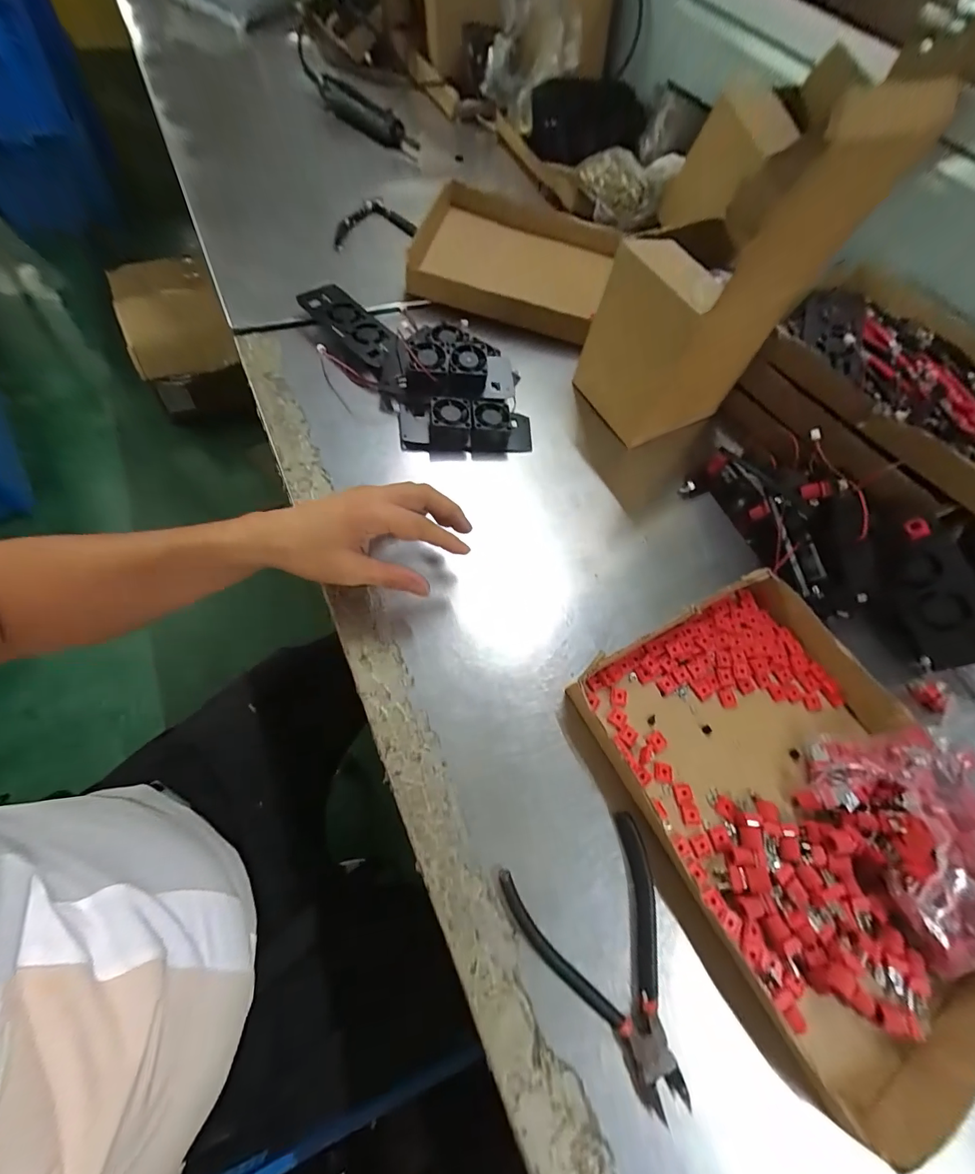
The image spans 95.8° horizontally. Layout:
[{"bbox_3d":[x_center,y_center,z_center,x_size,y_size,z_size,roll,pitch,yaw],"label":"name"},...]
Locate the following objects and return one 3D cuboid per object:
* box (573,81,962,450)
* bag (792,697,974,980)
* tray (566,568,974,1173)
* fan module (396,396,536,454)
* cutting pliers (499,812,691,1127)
[{"bbox_3d":[0.204,-0.279,0.414,0.165,0.269,0.143,-27,70,-19],"label":"box"},{"bbox_3d":[0.327,0.171,0.309,0.154,0.046,0.145,-8,64,-12],"label":"bag"},{"bbox_3d":[0.238,0.156,0.332,0.248,0.048,0.315,-22,67,-18],"label":"tray"},{"bbox_3d":[-0.021,-0.171,0.470,0.141,0.041,0.059,-3,64,-9],"label":"fan module"},{"bbox_3d":[0.080,0.237,0.282,0.099,0.019,0.133,-16,66,-16],"label":"cutting pliers"}]

